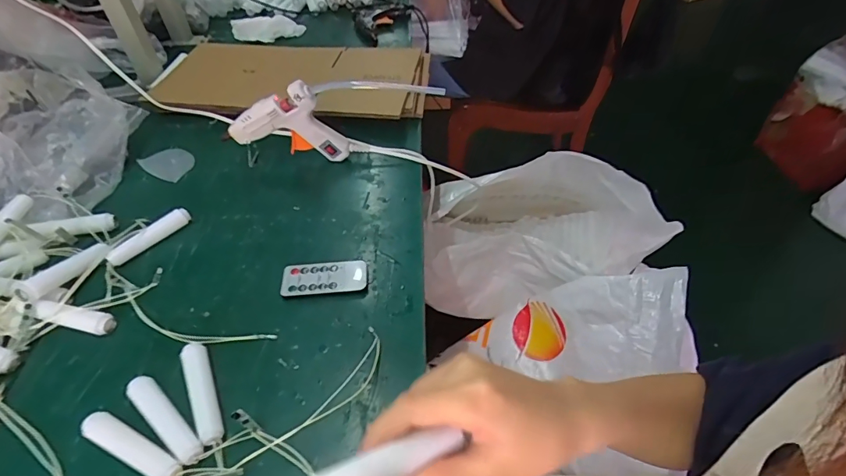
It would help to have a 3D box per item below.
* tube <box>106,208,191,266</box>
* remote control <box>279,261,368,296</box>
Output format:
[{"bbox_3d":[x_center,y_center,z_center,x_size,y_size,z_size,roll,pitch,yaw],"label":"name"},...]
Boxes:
[{"bbox_3d":[-0.299,-0.002,0.490,0.015,0.022,0.089,30,54,25],"label":"tube"},{"bbox_3d":[-0.099,0.040,0.447,0.083,0.006,0.039,-5,47,-4],"label":"remote control"}]

